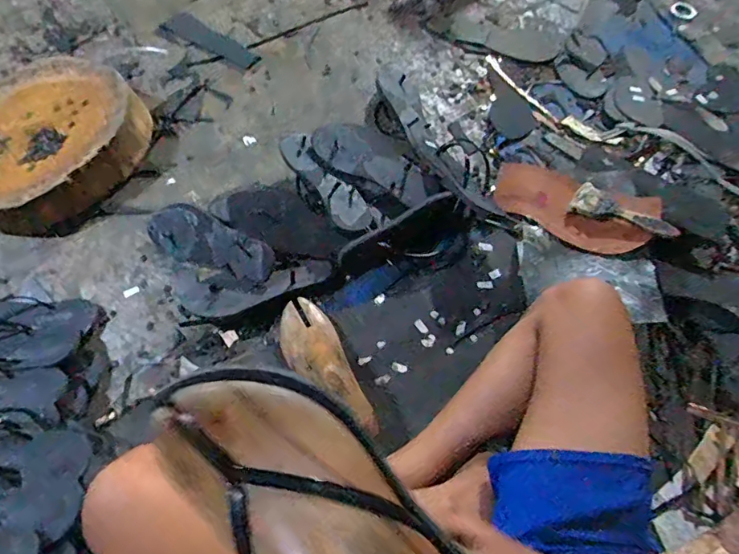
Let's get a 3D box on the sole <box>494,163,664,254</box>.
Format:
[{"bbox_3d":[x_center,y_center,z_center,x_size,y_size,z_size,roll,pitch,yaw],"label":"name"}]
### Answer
[{"bbox_3d":[0.309,-0.102,0.748,0.234,0.078,0.106,29,67,12],"label":"sole"}]

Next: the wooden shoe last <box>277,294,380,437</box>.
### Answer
[{"bbox_3d":[-0.065,0.123,0.702,0.084,0.076,0.244,-32,56,-15],"label":"wooden shoe last"}]

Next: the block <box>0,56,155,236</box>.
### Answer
[{"bbox_3d":[-0.610,-0.256,0.905,0.336,0.085,0.347,0,64,-1],"label":"block"}]

